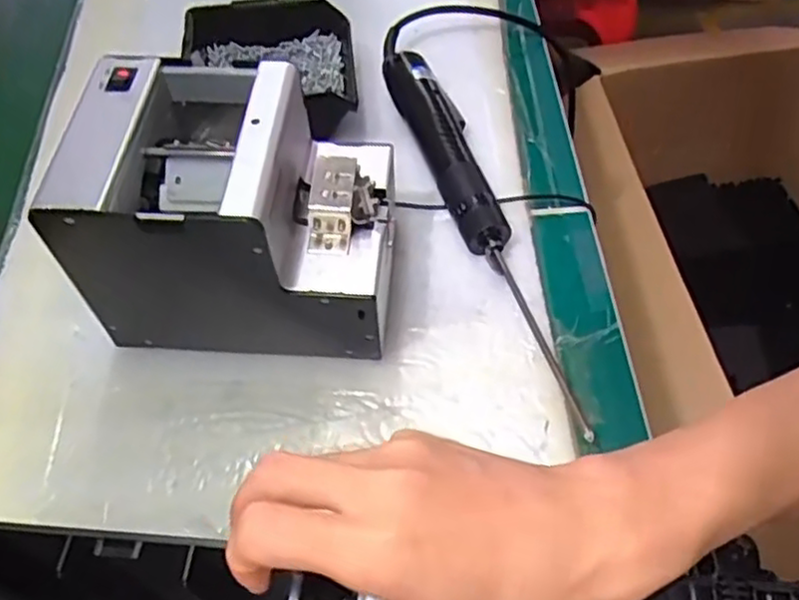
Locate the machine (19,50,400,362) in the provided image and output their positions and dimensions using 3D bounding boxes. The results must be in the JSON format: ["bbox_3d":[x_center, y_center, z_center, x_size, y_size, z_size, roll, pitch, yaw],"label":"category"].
[{"bbox_3d":[-0.099,-0.057,0.455,0.179,0.142,0.134,3,55,6],"label":"machine"}]

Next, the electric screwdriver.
[{"bbox_3d":[0.058,-0.065,0.515,0.041,0.041,0.349,-18,56,-9],"label":"electric screwdriver"}]

